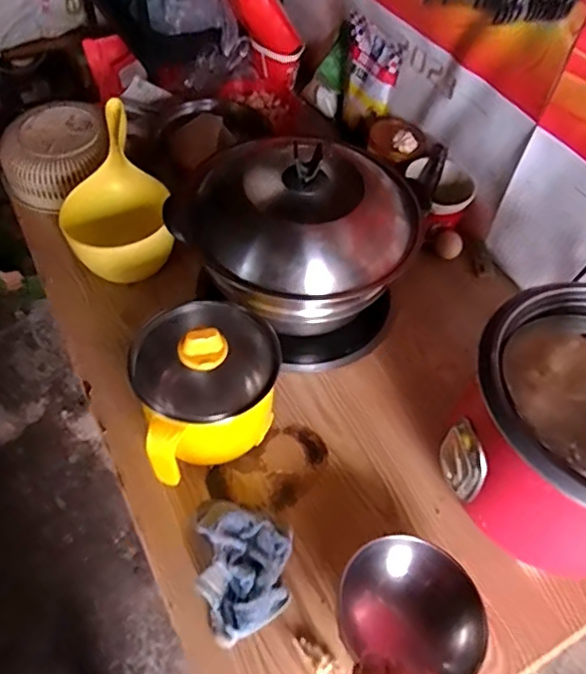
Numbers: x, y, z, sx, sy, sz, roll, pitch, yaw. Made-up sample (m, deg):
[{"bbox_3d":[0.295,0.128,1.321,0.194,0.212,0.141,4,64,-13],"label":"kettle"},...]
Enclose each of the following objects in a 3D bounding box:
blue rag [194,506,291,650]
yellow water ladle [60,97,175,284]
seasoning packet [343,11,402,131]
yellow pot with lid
[{"bbox_3d":[-0.056,0.254,0.642,0.106,0.051,0.144,4,52,-2],"label":"blue rag"},{"bbox_3d":[-0.290,-0.221,0.929,0.157,0.122,0.281,-13,55,-15],"label":"yellow water ladle"},{"bbox_3d":[0.134,-0.475,1.073,0.019,0.179,0.122,-24,55,-35],"label":"seasoning packet"},{"bbox_3d":[-0.104,0.059,0.706,0.162,0.180,0.177,2,52,-3],"label":"yellow pot with lid"}]

